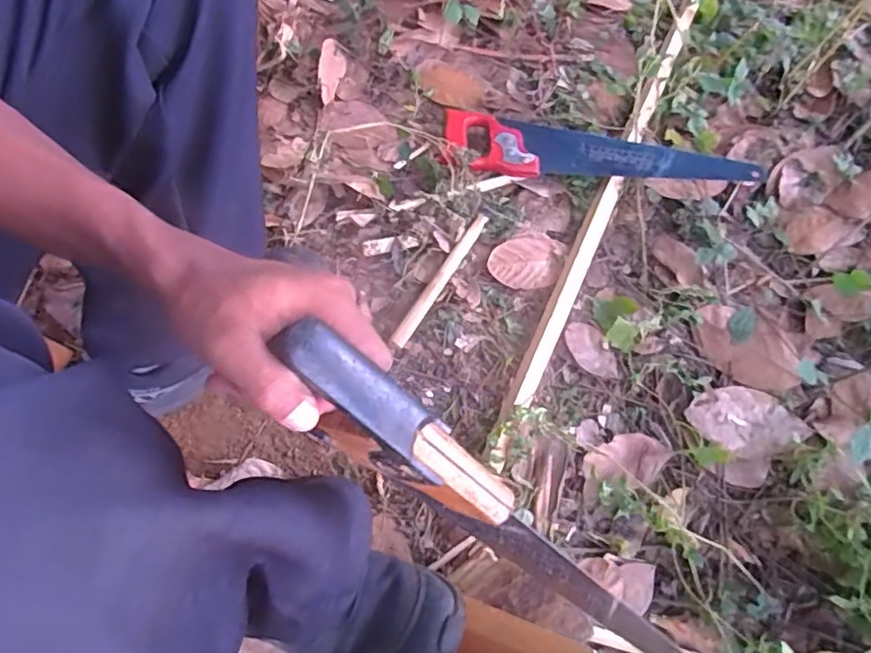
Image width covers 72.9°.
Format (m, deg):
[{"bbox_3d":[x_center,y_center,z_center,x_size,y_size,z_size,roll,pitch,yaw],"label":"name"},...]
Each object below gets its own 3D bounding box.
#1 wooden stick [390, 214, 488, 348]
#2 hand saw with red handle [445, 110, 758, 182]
[{"bbox_3d":[0.010,-0.064,0.716,0.016,0.010,0.197,30,70,9],"label":"wooden stick"},{"bbox_3d":[0.207,-0.235,0.782,0.398,0.031,0.102,7,60,7],"label":"hand saw with red handle"}]

